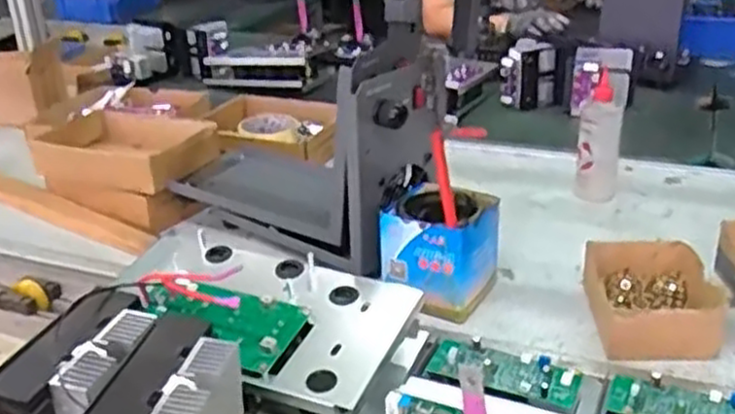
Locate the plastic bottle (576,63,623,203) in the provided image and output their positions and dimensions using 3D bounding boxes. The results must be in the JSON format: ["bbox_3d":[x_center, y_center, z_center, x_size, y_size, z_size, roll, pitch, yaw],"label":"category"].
[{"bbox_3d":[0.302,-0.081,0.991,0.052,0.170,0.048,5,26,14],"label":"plastic bottle"}]

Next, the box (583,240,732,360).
[{"bbox_3d":[0.276,0.088,0.735,0.108,0.050,0.143,1,26,6],"label":"box"}]

